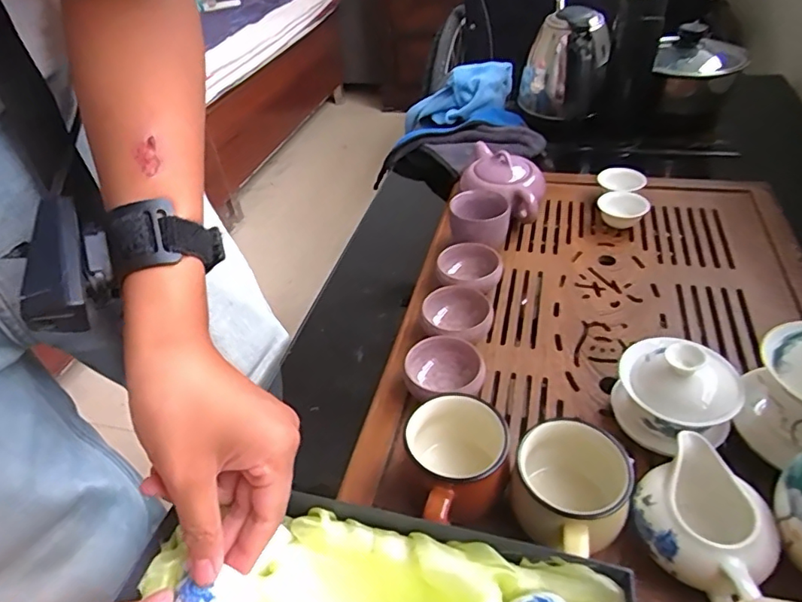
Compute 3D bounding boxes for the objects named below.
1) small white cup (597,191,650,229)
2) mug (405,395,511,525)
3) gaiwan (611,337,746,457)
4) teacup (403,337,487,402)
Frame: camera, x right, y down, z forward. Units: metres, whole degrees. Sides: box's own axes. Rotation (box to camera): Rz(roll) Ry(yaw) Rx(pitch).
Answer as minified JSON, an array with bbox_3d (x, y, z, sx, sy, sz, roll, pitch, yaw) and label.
[{"bbox_3d":[0.255,-0.104,0.614,0.052,0.031,0.047,15,43,22],"label":"small white cup"},{"bbox_3d":[0.040,0.117,0.368,0.066,0.063,0.081,-2,40,3],"label":"mug"},{"bbox_3d":[0.200,0.068,0.391,0.081,0.070,0.079,23,47,29],"label":"gaiwan"},{"bbox_3d":[0.035,0.063,0.449,0.065,0.035,0.059,-15,41,-13],"label":"teacup"}]

